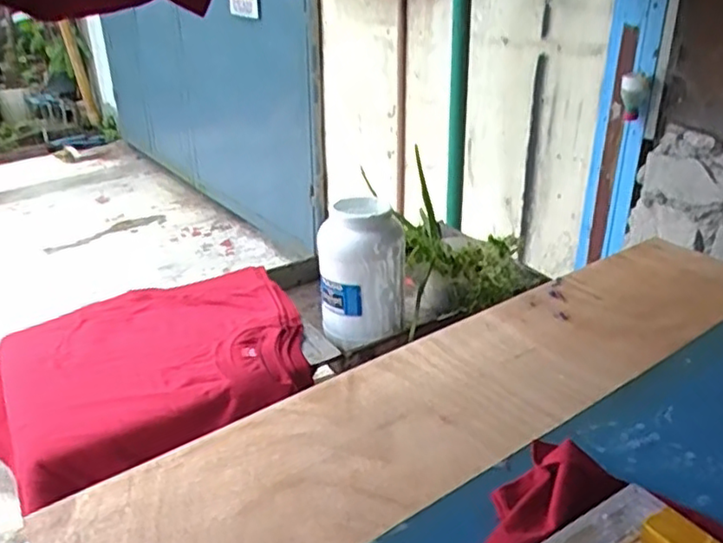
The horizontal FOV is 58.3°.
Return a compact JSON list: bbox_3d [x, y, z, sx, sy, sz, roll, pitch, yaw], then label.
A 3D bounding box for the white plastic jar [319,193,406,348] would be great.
[{"bbox_3d":[0.006,0.004,1.145,0.158,0.234,0.128,-2,27,-2],"label":"white plastic jar"}]

